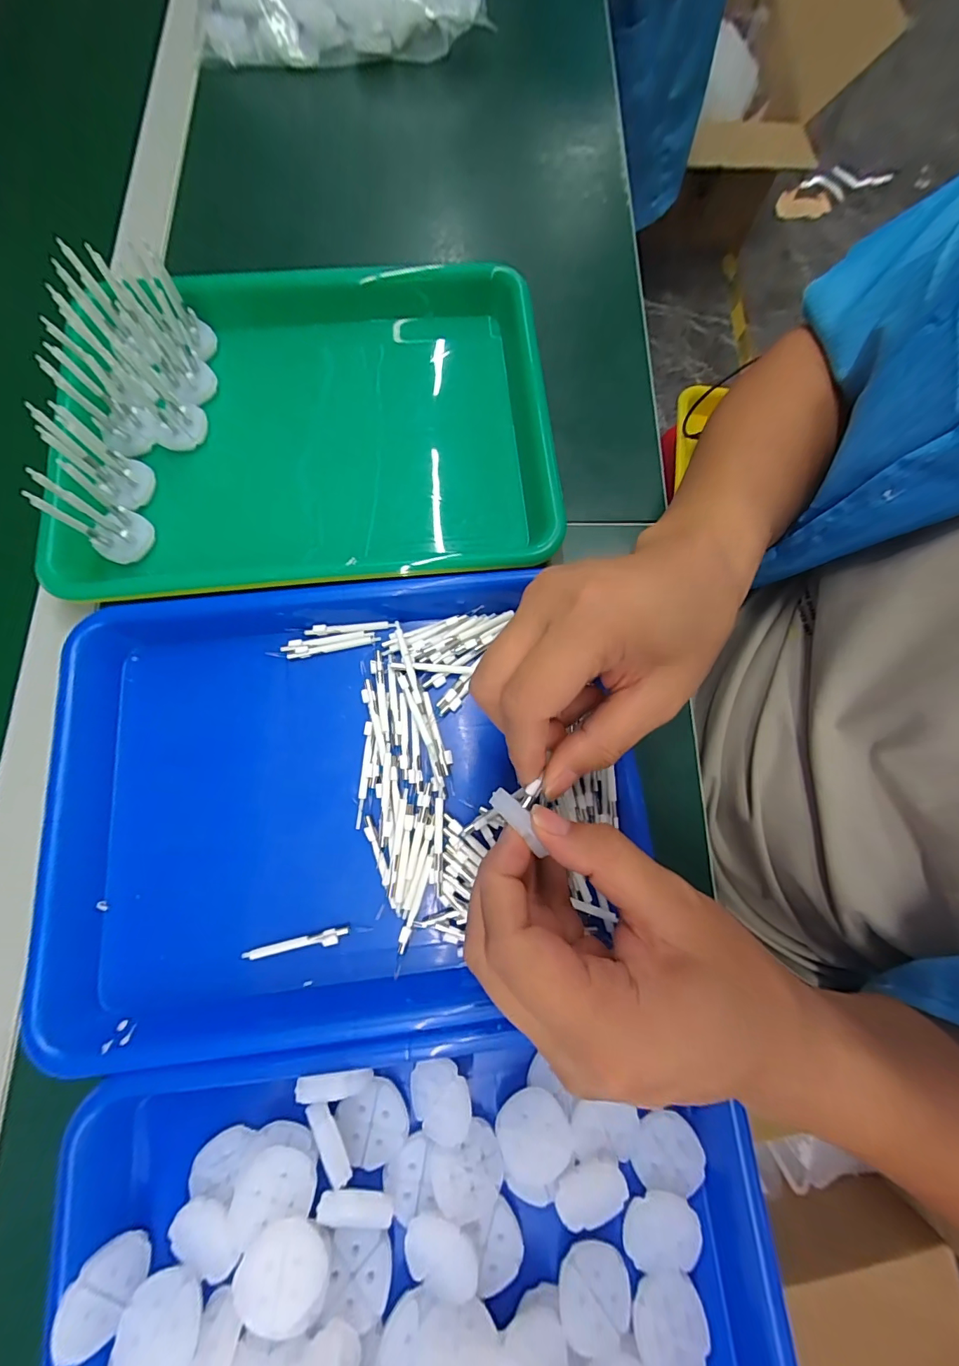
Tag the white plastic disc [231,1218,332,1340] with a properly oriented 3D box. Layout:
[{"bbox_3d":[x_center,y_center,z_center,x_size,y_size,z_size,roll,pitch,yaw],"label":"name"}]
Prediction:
[{"bbox_3d":[-0.088,0.266,0.204,0.039,0.008,0.039,0,76,-1],"label":"white plastic disc"}]

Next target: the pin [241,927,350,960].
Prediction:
[{"bbox_3d":[-0.105,0.148,0.261,0.058,0.005,0.008,-9,76,-3],"label":"pin"}]

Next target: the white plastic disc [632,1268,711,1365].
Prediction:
[{"bbox_3d":[0.091,0.305,0.218,0.035,0.011,0.035,0,76,-1],"label":"white plastic disc"}]

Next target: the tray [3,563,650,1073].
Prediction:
[{"bbox_3d":[-0.091,0.065,0.272,0.320,0.045,0.254,-6,76,-3],"label":"tray"}]

